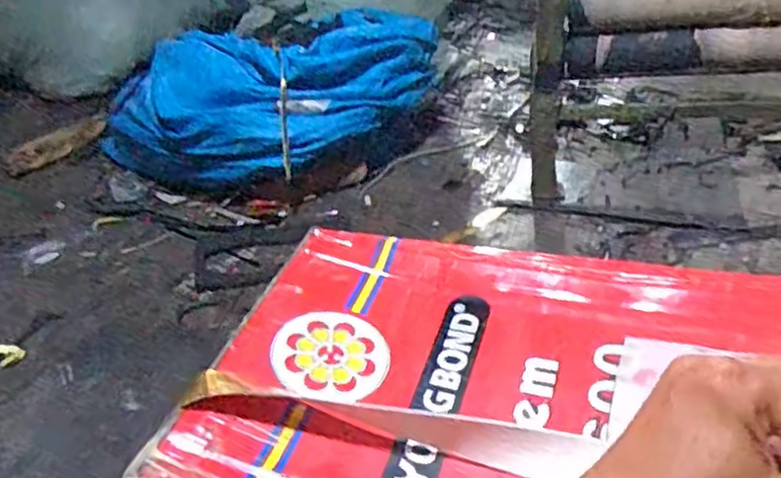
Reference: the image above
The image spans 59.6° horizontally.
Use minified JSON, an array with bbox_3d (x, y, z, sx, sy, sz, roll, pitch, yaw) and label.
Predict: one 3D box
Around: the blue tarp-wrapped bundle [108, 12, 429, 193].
[{"bbox_3d":[-0.228,-0.275,1.315,0.626,0.227,0.286,-20,38,-17],"label":"blue tarp-wrapped bundle"}]

